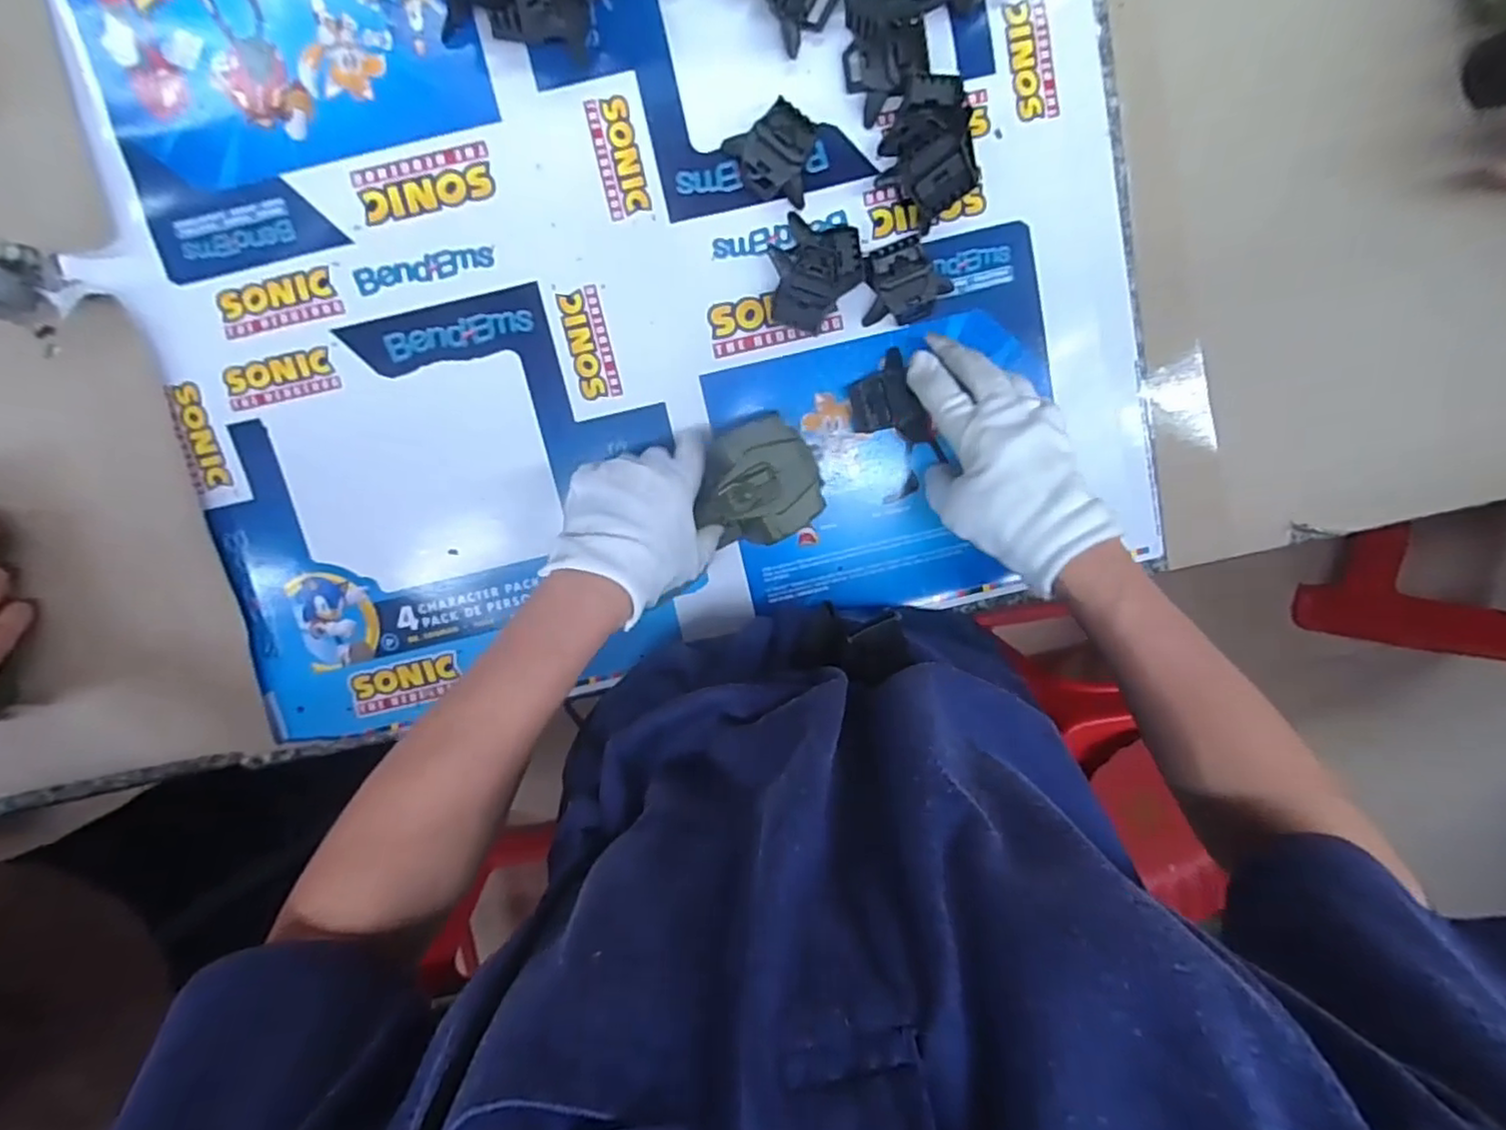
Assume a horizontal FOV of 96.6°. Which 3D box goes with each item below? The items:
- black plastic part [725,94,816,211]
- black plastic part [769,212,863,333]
[{"bbox_3d":[0.015,-0.287,0.467,0.064,0.022,0.053,30,97,-6],"label":"black plastic part"},{"bbox_3d":[0.047,-0.207,0.479,0.064,0.023,0.075,-4,100,-1],"label":"black plastic part"}]

